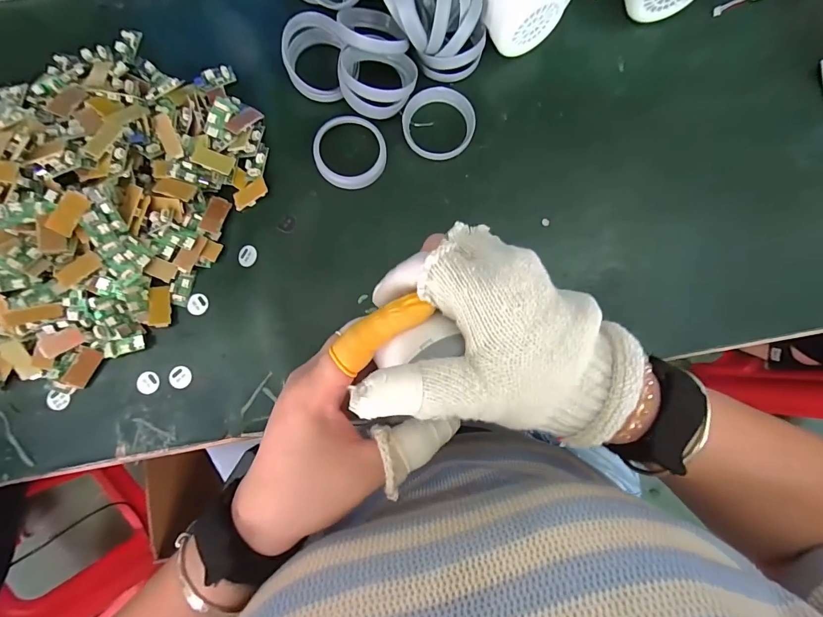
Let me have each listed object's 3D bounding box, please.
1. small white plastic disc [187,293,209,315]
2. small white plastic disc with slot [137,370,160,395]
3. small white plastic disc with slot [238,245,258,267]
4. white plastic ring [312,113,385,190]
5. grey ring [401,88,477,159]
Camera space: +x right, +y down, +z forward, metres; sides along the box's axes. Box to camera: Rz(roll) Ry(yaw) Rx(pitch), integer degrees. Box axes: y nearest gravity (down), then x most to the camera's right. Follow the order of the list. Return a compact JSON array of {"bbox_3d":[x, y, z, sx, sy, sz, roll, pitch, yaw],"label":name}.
[{"bbox_3d":[-0.169,-0.004,0.306,0.015,0.004,0.017,20,84,2],"label":"small white plastic disc"},{"bbox_3d":[-0.202,0.057,0.299,0.014,0.005,0.017,5,84,1],"label":"small white plastic disc with slot"},{"bbox_3d":[-0.130,-0.042,0.308,0.015,0.004,0.016,0,84,0],"label":"small white plastic disc with slot"},{"bbox_3d":[-0.050,-0.129,0.319,0.057,0.009,0.061,0,84,0],"label":"white plastic ring"},{"bbox_3d":[0.023,-0.154,0.323,0.059,0.011,0.058,0,84,0],"label":"grey ring"}]

